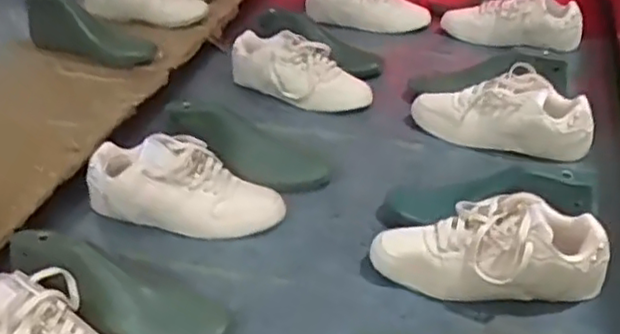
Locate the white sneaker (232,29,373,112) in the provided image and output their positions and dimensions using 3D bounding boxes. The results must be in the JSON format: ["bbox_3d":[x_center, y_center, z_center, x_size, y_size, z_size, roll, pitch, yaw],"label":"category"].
[{"bbox_3d":[-0.018,-0.162,1.108,0.254,0.078,0.098,27,42,33],"label":"white sneaker"}]

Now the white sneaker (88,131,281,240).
[{"bbox_3d":[-0.159,0.021,0.858,0.253,0.083,0.102,6,35,8],"label":"white sneaker"}]

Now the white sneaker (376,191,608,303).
[{"bbox_3d":[0.202,0.096,0.760,0.253,0.095,0.099,-4,33,15],"label":"white sneaker"}]

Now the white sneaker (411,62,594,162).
[{"bbox_3d":[0.283,-0.084,0.992,0.260,0.090,0.098,12,36,16],"label":"white sneaker"}]

